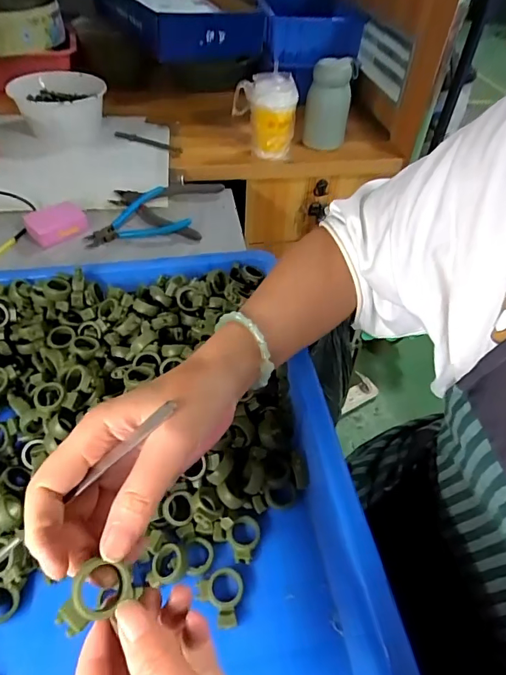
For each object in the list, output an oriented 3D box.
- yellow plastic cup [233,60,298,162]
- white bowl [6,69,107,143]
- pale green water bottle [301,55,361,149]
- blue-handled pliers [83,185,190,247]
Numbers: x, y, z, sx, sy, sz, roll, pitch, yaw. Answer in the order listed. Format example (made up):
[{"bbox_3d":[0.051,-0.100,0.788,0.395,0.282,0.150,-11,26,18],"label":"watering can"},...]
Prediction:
[{"bbox_3d":[0.015,-0.401,0.793,0.092,0.133,0.097,2,47,-2],"label":"yellow plastic cup"},{"bbox_3d":[-0.367,-0.448,0.854,0.161,0.073,0.169,2,47,-2],"label":"white bowl"},{"bbox_3d":[0.141,-0.431,0.812,0.079,0.138,0.090,9,47,4],"label":"pale green water bottle"},{"bbox_3d":[-0.179,-0.188,0.670,0.150,0.024,0.113,-8,48,-12],"label":"blue-handled pliers"}]

